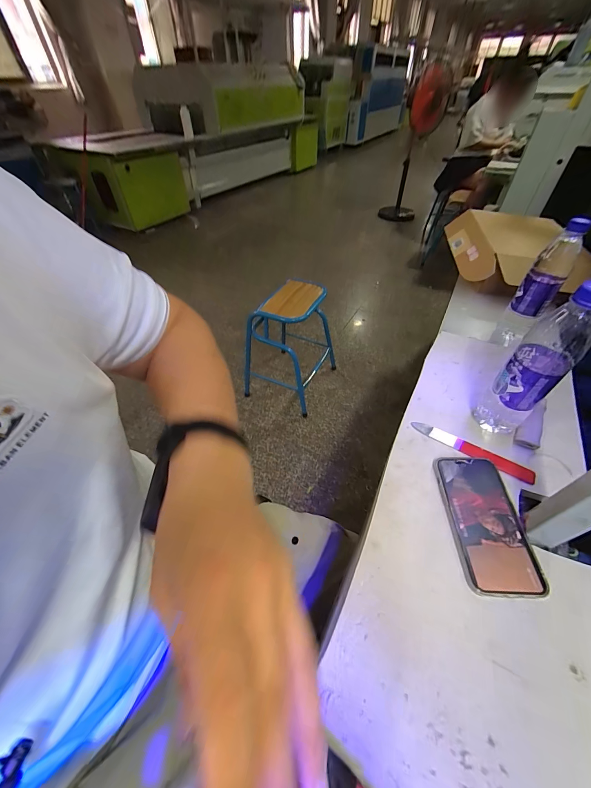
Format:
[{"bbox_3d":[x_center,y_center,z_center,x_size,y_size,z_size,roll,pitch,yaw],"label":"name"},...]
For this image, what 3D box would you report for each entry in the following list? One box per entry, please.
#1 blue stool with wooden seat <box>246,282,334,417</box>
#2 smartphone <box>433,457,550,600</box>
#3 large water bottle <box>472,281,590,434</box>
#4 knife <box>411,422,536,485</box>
[{"bbox_3d":[-0.015,-0.242,1.424,0.304,0.510,0.420,17,50,16],"label":"blue stool with wooden seat"},{"bbox_3d":[0.234,0.154,0.365,0.084,0.007,0.163,-2,50,4],"label":"smartphone"},{"bbox_3d":[0.317,-0.033,0.391,0.062,0.228,0.064,-31,54,-23],"label":"large water bottle"},{"bbox_3d":[0.260,0.081,0.437,0.167,0.005,0.024,27,57,26],"label":"knife"}]

